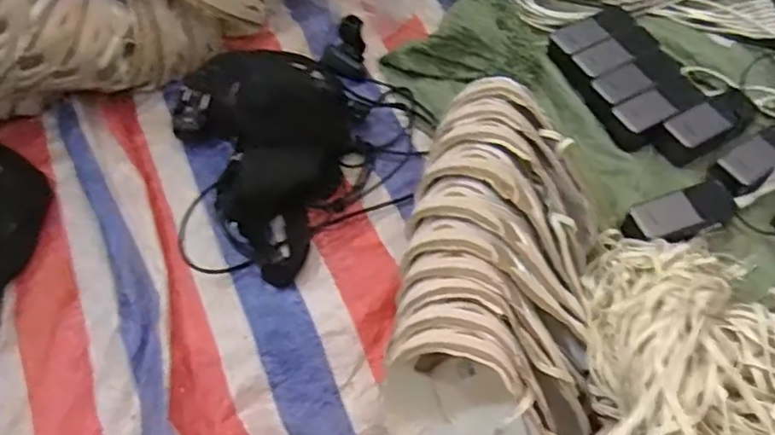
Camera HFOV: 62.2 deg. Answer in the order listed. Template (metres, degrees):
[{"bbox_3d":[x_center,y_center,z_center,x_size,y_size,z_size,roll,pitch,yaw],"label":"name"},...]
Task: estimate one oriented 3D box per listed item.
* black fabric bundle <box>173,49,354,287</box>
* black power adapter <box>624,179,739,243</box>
[{"bbox_3d":[-0.165,-0.117,0.867,0.239,0.122,0.364,-24,62,-11],"label":"black fabric bundle"},{"bbox_3d":[0.365,-0.003,0.798,0.140,0.045,0.062,-16,61,-7],"label":"black power adapter"}]

